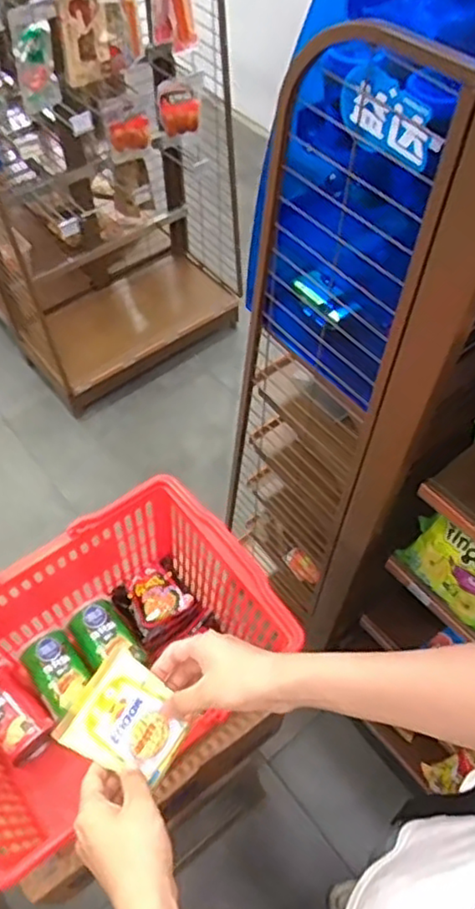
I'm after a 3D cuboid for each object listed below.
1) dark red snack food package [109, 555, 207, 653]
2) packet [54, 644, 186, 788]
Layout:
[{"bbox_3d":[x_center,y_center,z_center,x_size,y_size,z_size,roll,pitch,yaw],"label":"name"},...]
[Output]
[{"bbox_3d":[-0.113,0.211,0.945,0.099,0.030,0.110,-33,63,-22],"label":"dark red snack food package"},{"bbox_3d":[-0.099,0.241,0.598,0.099,0.018,0.089,30,60,17],"label":"packet"}]

